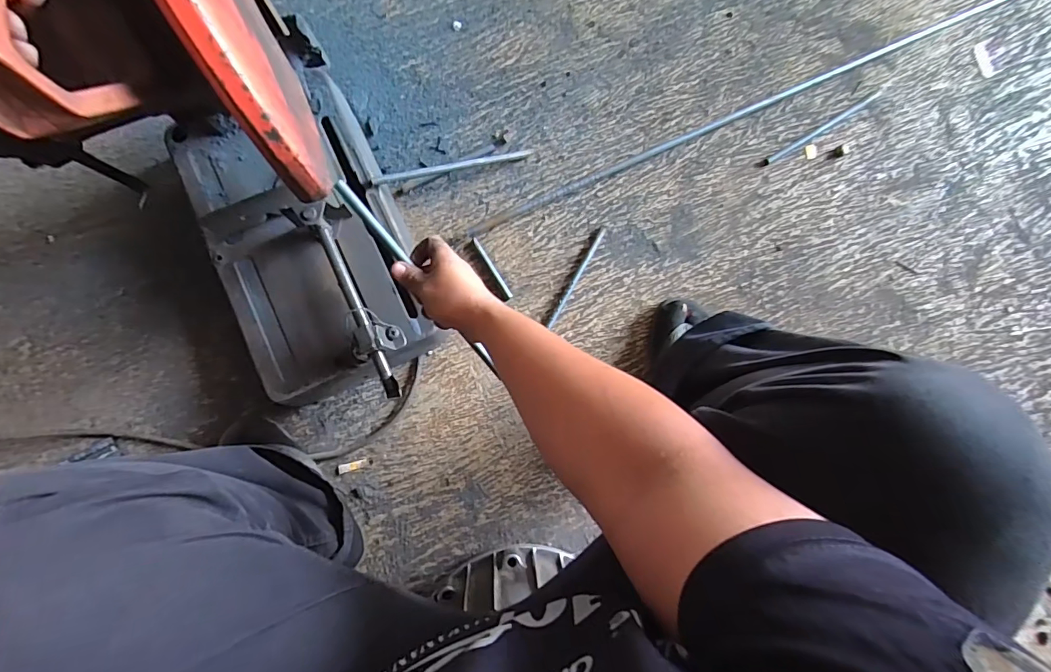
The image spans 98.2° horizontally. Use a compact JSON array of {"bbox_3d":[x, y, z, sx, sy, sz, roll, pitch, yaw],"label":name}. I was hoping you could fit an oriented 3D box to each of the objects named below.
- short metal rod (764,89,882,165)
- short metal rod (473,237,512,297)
[{"bbox_3d":[0.515,-0.360,0.783,0.260,0.005,0.012,-32,86,-6],"label":"short metal rod"},{"bbox_3d":[-0.051,-0.107,0.716,0.009,0.011,0.110,-31,86,-6],"label":"short metal rod"}]

